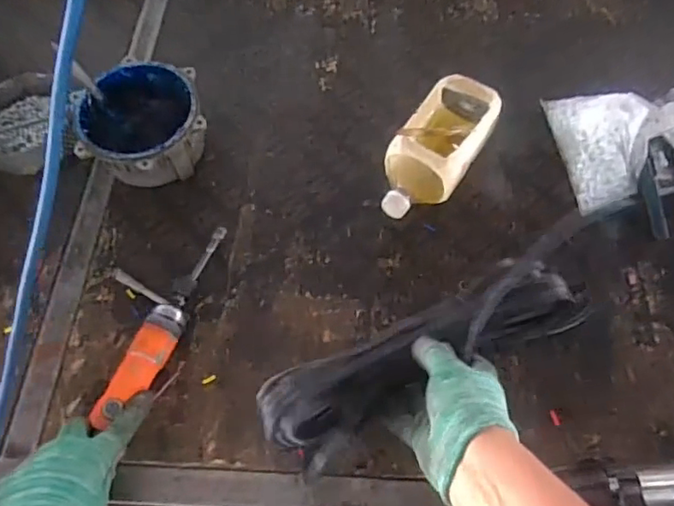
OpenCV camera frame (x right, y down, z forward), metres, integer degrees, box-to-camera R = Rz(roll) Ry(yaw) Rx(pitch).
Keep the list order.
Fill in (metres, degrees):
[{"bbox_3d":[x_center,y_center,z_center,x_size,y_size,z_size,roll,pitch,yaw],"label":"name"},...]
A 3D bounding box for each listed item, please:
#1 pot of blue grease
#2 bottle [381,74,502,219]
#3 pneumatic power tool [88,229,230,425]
[{"bbox_3d":[-0.242,-0.153,0.713,0.146,0.087,0.160,0,61,-1],"label":"pot of blue grease"},{"bbox_3d":[0.124,-0.127,0.711,0.095,0.078,0.213,29,64,15],"label":"bottle"},{"bbox_3d":[-0.188,0.074,0.620,0.043,0.037,0.243,18,56,9],"label":"pneumatic power tool"}]

